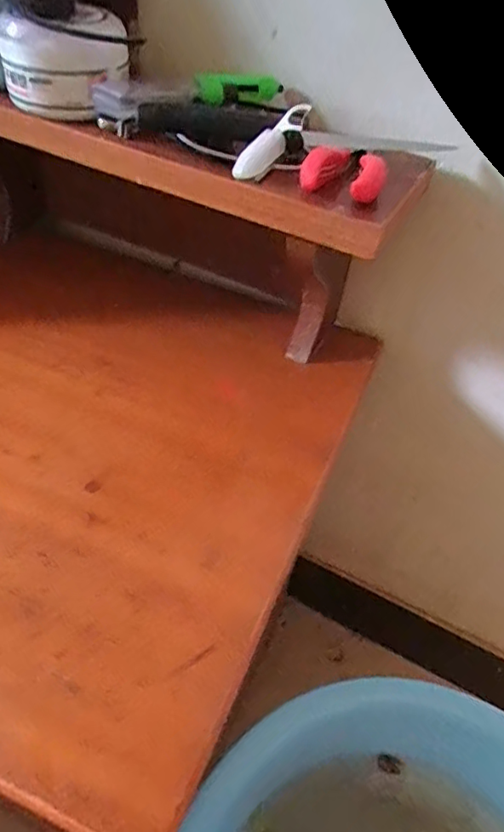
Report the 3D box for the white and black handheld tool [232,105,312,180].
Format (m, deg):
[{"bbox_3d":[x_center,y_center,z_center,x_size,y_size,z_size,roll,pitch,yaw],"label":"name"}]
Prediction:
[{"bbox_3d":[0.014,-0.192,0.395,0.012,0.018,0.076,35,76,24],"label":"white and black handheld tool"}]

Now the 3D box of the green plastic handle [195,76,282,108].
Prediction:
[{"bbox_3d":[-0.012,-0.265,0.451,0.084,0.016,0.029,-22,52,-26],"label":"green plastic handle"}]

